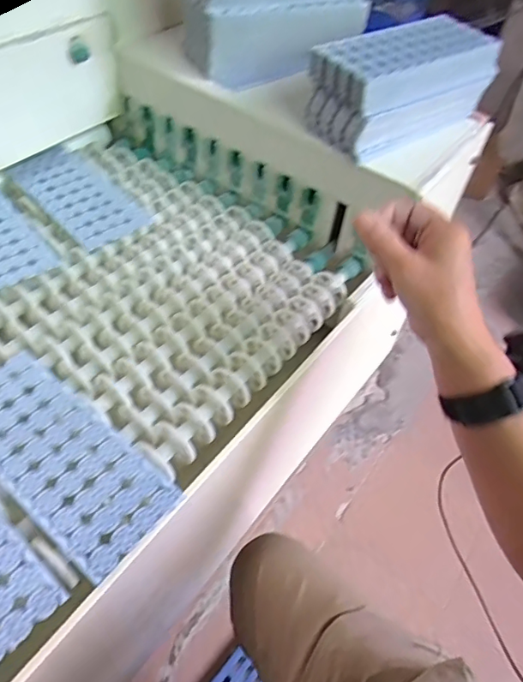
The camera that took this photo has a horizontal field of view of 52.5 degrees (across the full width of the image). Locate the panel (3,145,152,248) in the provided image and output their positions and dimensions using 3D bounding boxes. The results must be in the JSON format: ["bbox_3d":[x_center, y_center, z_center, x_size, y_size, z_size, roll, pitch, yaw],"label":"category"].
[{"bbox_3d":[-0.207,-0.167,0.602,0.090,0.012,0.183,-33,59,-29],"label":"panel"}]

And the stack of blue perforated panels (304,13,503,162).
[{"bbox_3d":[0.145,-0.269,0.551,0.196,0.076,0.083,-27,59,-27],"label":"stack of blue perforated panels"}]

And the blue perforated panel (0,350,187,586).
[{"bbox_3d":[-0.151,0.079,0.390,0.189,0.004,0.081,35,54,22],"label":"blue perforated panel"}]

